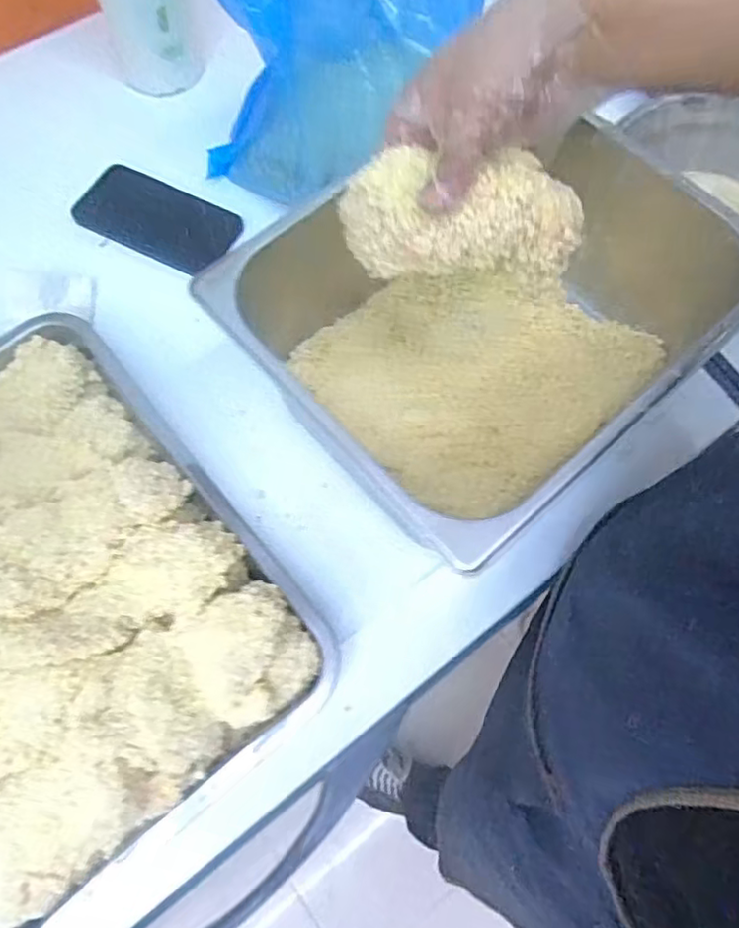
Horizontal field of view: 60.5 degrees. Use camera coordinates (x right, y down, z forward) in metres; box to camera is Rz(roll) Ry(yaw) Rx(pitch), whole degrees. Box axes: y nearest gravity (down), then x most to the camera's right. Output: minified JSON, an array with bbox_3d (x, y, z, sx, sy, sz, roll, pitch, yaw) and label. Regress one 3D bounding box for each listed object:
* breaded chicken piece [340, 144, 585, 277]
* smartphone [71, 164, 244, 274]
[{"bbox_3d":[0.053,-0.151,0.372,0.135,0.049,0.068,4,68,8],"label":"breaded chicken piece"},{"bbox_3d":[-0.206,-0.240,0.612,0.155,0.006,0.076,24,70,10],"label":"smartphone"}]

